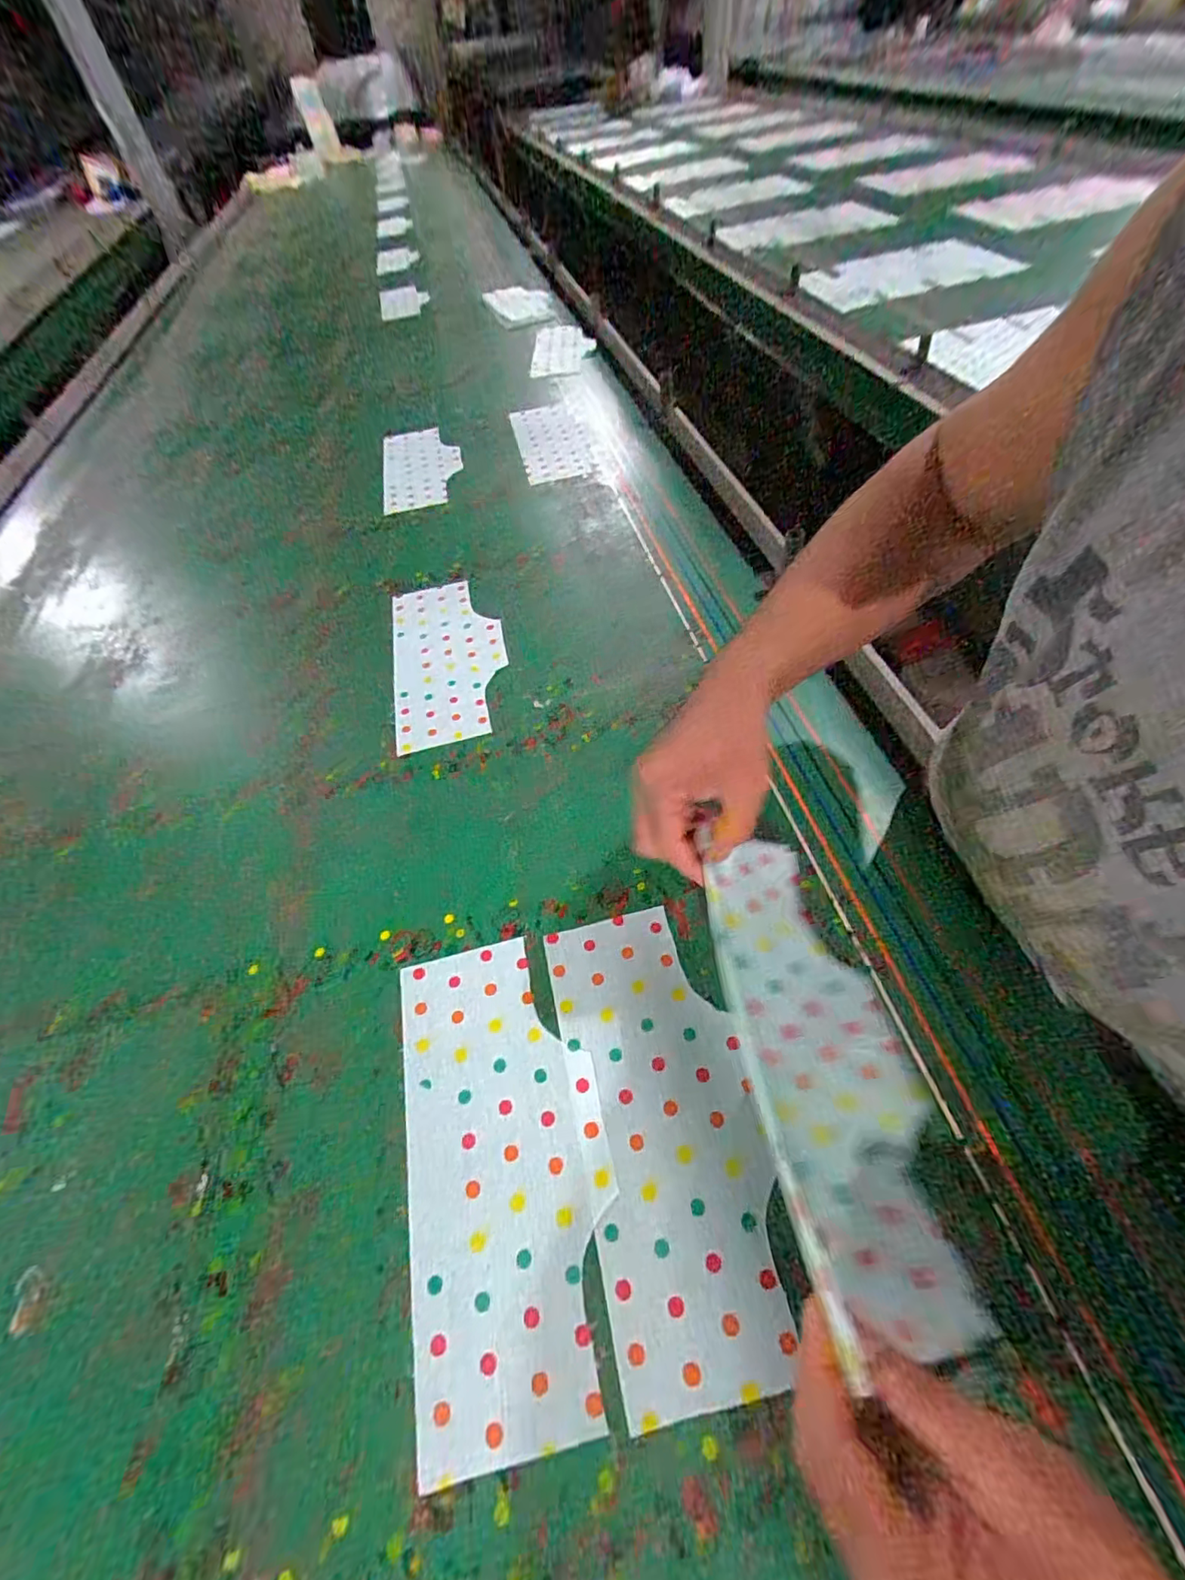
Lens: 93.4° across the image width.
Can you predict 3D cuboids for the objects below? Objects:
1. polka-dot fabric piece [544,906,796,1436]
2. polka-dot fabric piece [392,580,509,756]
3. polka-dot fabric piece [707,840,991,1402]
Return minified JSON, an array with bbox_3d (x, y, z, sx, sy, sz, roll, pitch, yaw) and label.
[{"bbox_3d":[0.049,0.220,0.386,0.120,0.006,0.280,-14,55,-1],"label":"polka-dot fabric piece"},{"bbox_3d":[-0.179,-0.169,0.693,0.137,0.007,0.286,-14,53,-2],"label":"polka-dot fabric piece"},{"bbox_3d":[0.151,0.162,0.360,0.136,0.014,0.282,11,49,-26],"label":"polka-dot fabric piece"}]

